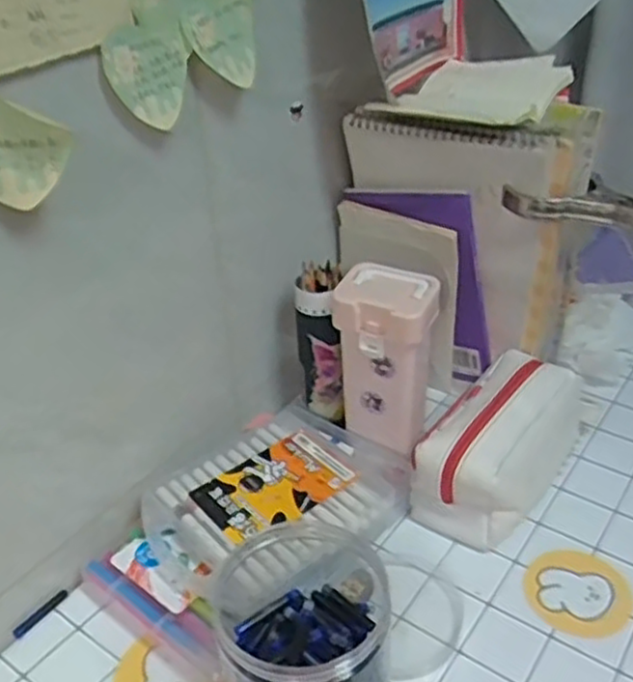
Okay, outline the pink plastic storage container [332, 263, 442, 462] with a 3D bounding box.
[{"bbox_3d":[0.063,0.019,0.655,0.079,0.155,0.061,13,35,22],"label":"pink plastic storage container"}]

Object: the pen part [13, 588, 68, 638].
[{"bbox_3d":[-0.210,0.206,0.556,0.006,0.006,0.046,21,39,31],"label":"pen part"}]

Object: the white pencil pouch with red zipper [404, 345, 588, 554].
[{"bbox_3d":[0.166,0.081,0.648,0.090,0.103,0.196,19,38,30],"label":"white pencil pouch with red zipper"}]

